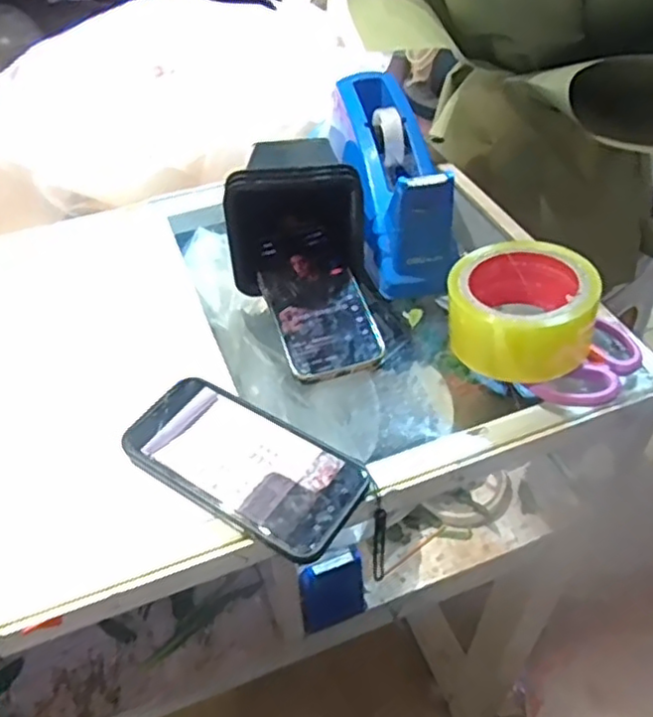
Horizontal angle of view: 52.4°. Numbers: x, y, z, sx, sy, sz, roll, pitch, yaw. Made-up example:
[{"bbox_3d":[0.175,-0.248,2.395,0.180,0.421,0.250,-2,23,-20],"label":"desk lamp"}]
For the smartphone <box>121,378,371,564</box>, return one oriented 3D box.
[{"bbox_3d":[-0.054,0.066,0.432,0.155,0.008,0.077,25,52,24],"label":"smartphone"}]

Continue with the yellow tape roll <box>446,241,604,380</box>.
[{"bbox_3d":[0.144,-0.035,0.489,0.100,0.059,0.100,-1,46,1],"label":"yellow tape roll"}]

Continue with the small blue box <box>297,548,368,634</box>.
[{"bbox_3d":[0.007,0.177,0.506,0.053,0.088,0.015,-20,49,-17],"label":"small blue box"}]

